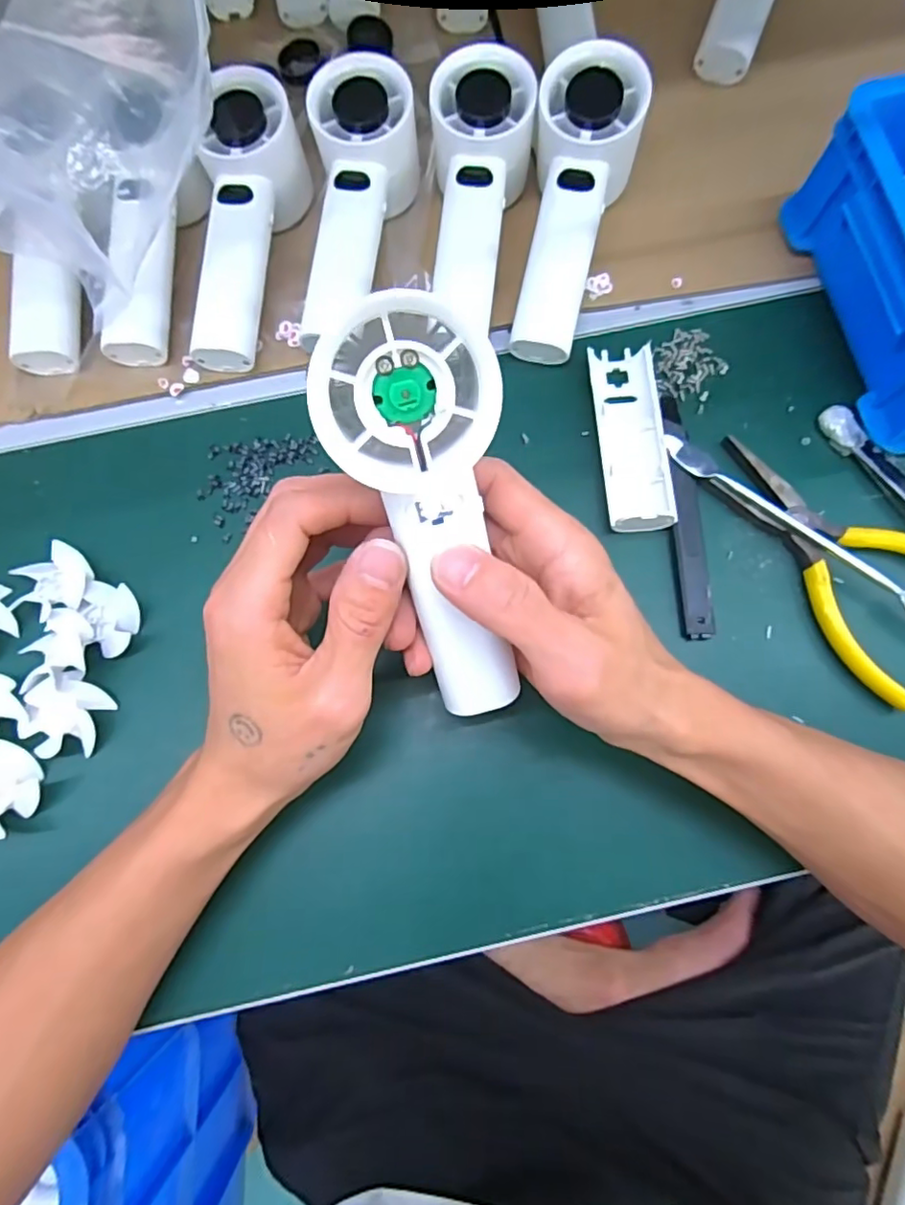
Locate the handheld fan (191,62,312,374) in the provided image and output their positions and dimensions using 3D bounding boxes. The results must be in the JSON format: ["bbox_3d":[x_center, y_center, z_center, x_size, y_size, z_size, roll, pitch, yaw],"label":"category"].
[{"bbox_3d":[-0.118,-0.207,0.328,0.052,0.050,0.154,11,78,2],"label":"handheld fan"}]

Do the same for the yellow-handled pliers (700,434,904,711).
[{"bbox_3d":[0.190,-0.024,0.303,0.144,0.016,0.079,42,81,8],"label":"yellow-handled pliers"}]

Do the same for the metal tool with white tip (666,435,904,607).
[{"bbox_3d":[0.182,-0.034,0.305,0.170,0.018,0.017,35,80,7],"label":"metal tool with white tip"}]

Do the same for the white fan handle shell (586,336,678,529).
[{"bbox_3d":[0.095,-0.089,0.317,0.034,0.017,0.106,-3,78,-1],"label":"white fan handle shell"}]

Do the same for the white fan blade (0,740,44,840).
[{"bbox_3d":[-0.215,0.089,0.279,0.038,0.009,0.040,-19,78,-4],"label":"white fan blade"}]

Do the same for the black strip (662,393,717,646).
[{"bbox_3d":[0.122,-0.047,0.311,0.014,0.011,0.131,-3,78,-1],"label":"black strip"}]

